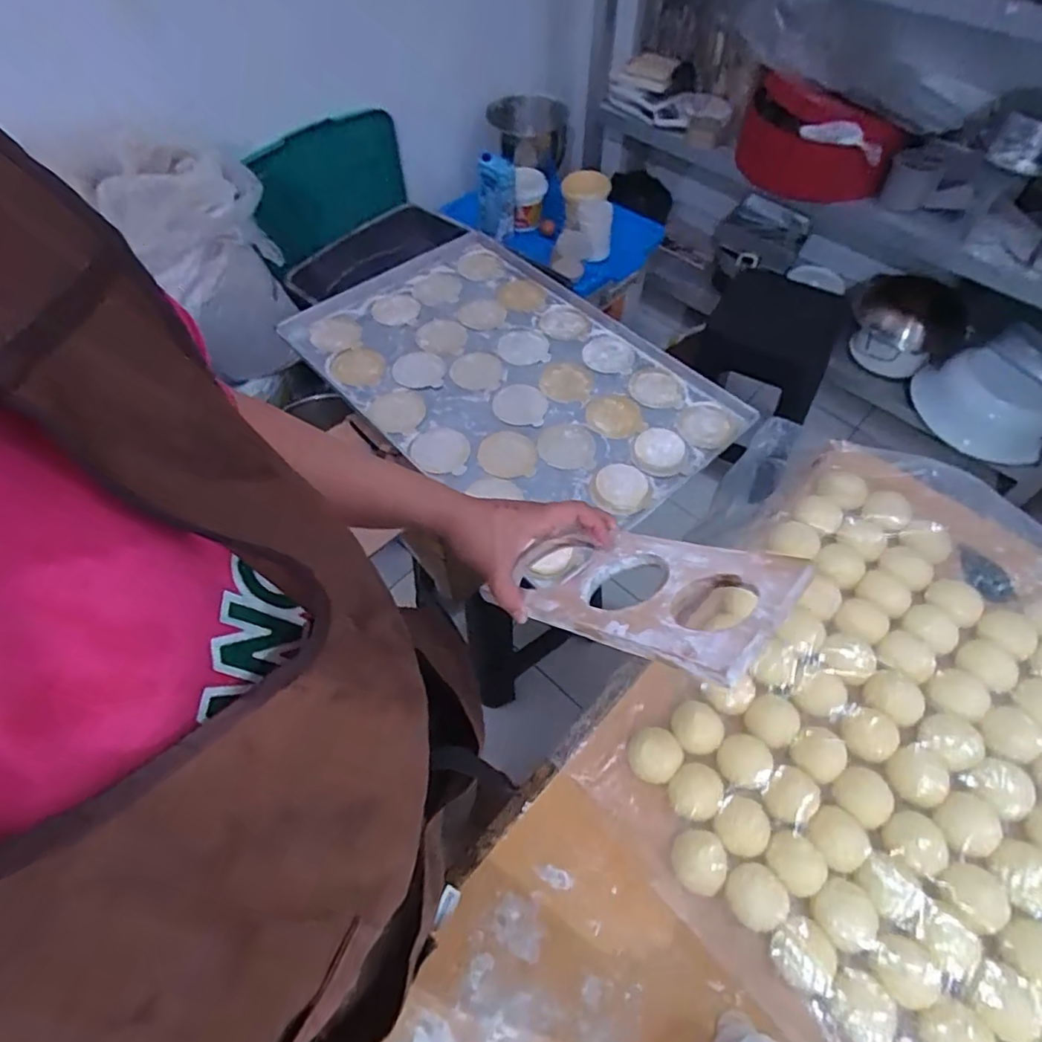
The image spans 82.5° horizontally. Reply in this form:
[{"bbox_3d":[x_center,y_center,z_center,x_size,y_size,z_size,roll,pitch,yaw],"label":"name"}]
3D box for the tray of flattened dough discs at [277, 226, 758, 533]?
[{"bbox_3d":[-0.042,-0.230,0.884,0.399,0.029,0.651,-38,64,-21],"label":"tray of flattened dough discs"}]

